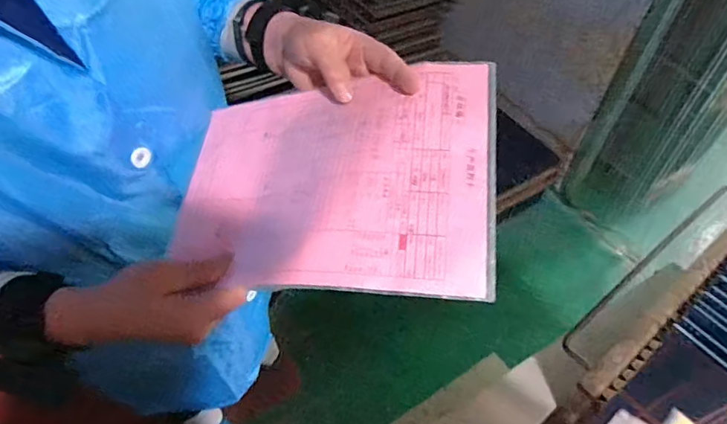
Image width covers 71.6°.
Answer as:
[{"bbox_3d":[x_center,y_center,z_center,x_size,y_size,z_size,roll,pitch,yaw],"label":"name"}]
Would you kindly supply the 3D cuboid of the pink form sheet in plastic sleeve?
[{"bbox_3d":[-0.034,-0.027,0.447,0.291,0.033,0.206,-3,60,22],"label":"pink form sheet in plastic sleeve"}]

